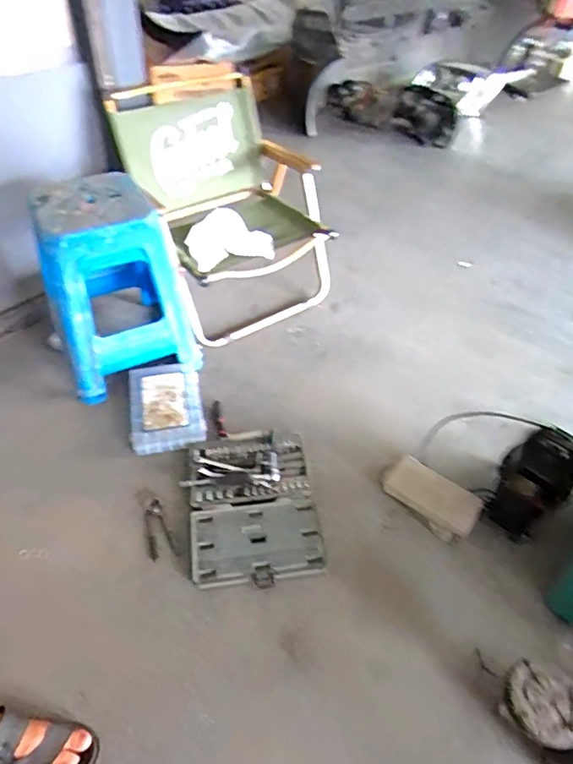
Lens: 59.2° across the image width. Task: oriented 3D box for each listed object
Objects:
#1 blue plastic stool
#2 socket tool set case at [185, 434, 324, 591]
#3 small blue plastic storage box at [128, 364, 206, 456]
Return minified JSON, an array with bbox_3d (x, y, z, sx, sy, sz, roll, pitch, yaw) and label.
[{"bbox_3d":[-0.463,-0.280,1.387,0.348,0.460,0.356,-17,50,-19],"label":"blue plastic stool"},{"bbox_3d":[-0.079,0.292,1.198,0.288,0.055,0.371,-4,47,-8],"label":"socket tool set case"},{"bbox_3d":[-0.326,0.064,1.370,0.185,0.051,0.268,-8,48,-11],"label":"small blue plastic storage box"}]

